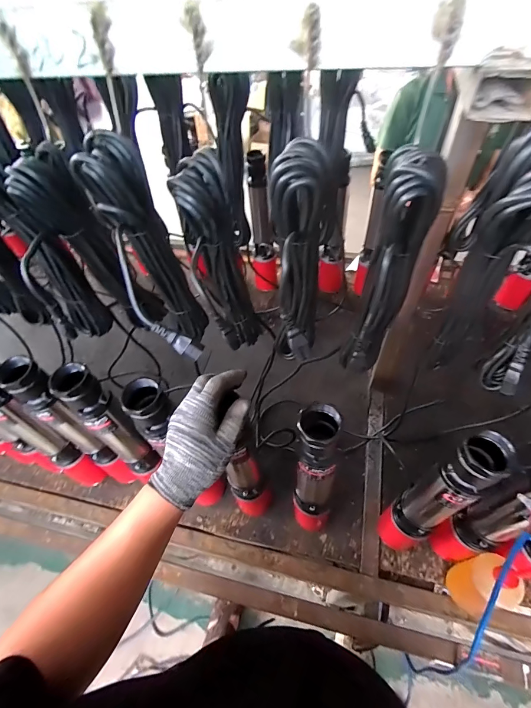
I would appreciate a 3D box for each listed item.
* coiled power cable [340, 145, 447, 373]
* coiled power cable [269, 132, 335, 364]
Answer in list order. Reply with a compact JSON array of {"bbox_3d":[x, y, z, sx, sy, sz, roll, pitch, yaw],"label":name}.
[{"bbox_3d":[0.141,-0.084,0.399,0.052,0.246,0.122,17,56,17],"label":"coiled power cable"},{"bbox_3d":[0.047,-0.094,0.479,0.067,0.352,0.061,-3,53,3],"label":"coiled power cable"}]

